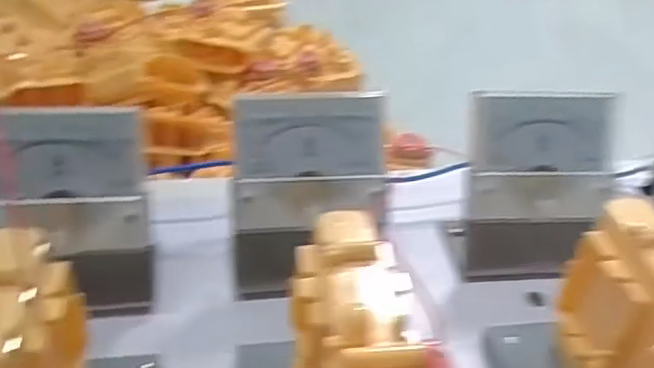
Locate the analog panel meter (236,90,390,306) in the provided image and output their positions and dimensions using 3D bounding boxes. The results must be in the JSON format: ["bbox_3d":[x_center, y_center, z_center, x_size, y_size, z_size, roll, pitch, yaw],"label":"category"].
[{"bbox_3d":[-0.007,0.005,0.270,0.065,0.072,0.042,-4,39,-10],"label":"analog panel meter"}]

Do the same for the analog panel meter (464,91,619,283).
[{"bbox_3d":[0.095,0.001,0.285,0.067,0.072,0.039,-3,38,-9],"label":"analog panel meter"}]

